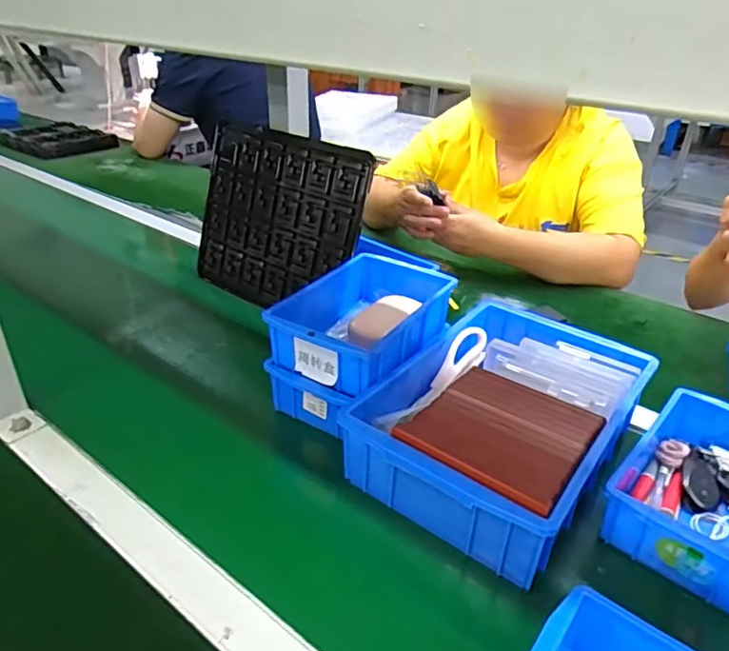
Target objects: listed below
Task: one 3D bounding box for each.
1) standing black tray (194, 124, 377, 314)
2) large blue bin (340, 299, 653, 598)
[{"bbox_3d":[-0.130,-0.149,0.801,0.283,0.234,0.013,21,12,32],"label":"standing black tray"},{"bbox_3d":[0.139,0.087,0.559,0.193,0.079,0.279,24,36,31],"label":"large blue bin"}]

